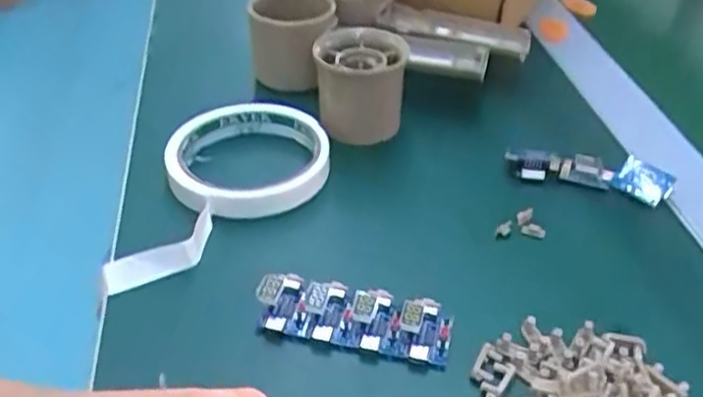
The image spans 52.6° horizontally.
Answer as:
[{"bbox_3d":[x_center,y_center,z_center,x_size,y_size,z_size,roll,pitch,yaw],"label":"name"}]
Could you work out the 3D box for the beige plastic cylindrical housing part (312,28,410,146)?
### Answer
[{"bbox_3d":[0.006,-0.070,0.439,0.055,0.056,0.054,0,38,0],"label":"beige plastic cylindrical housing part"}]

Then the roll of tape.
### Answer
[{"bbox_3d":[-0.072,-0.009,0.375,0.083,0.025,0.146,14,40,17],"label":"roll of tape"}]

